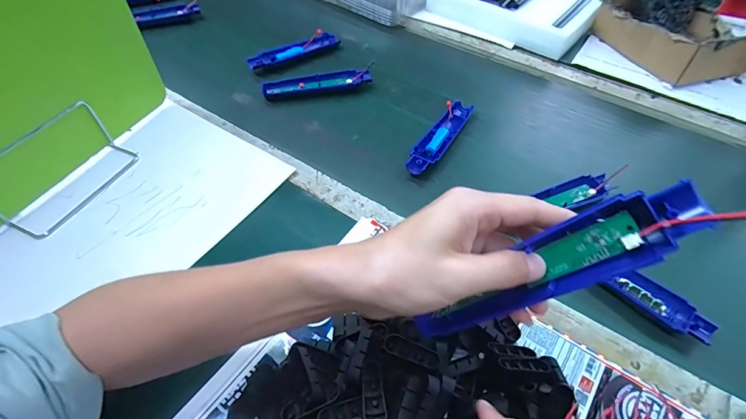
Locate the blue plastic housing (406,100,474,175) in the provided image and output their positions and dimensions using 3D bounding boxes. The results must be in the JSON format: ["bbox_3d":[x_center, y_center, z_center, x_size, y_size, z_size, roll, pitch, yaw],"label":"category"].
[{"bbox_3d":[0.096,-0.099,0.556,0.037,0.024,0.169,29,58,18],"label":"blue plastic housing"}]

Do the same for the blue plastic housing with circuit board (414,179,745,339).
[{"bbox_3d":[0.104,0.037,0.236,0.180,0.014,0.039,-34,62,27],"label":"blue plastic housing with circuit board"}]

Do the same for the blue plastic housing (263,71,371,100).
[{"bbox_3d":[-0.092,-0.209,0.629,0.172,0.018,0.038,-11,51,-10],"label":"blue plastic housing"}]

